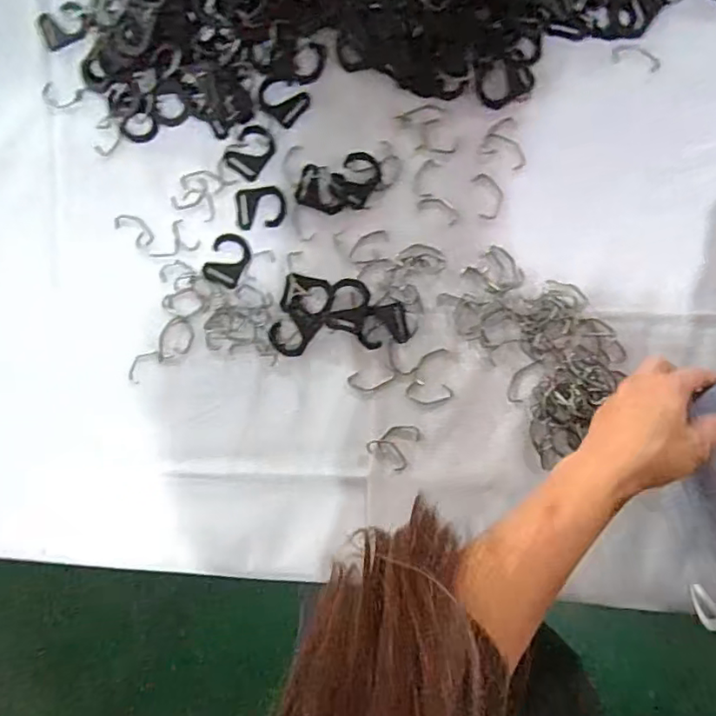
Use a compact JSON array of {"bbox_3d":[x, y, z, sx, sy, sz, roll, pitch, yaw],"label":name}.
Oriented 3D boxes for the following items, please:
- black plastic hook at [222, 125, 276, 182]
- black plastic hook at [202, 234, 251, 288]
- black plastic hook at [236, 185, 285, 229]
[{"bbox_3d":[-0.091,-0.177,0.503,0.037,0.004,0.043,37,97,5],"label":"black plastic hook"},{"bbox_3d":[-0.112,-0.085,0.506,0.035,0.004,0.044,25,95,6],"label":"black plastic hook"},{"bbox_3d":[-0.083,-0.128,0.499,0.043,0.004,0.034,-4,92,8],"label":"black plastic hook"}]

